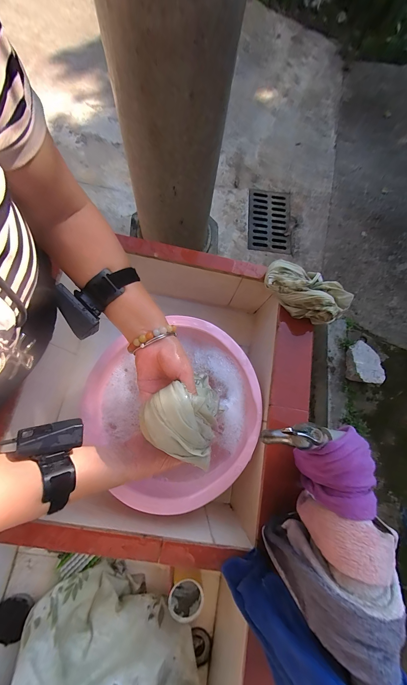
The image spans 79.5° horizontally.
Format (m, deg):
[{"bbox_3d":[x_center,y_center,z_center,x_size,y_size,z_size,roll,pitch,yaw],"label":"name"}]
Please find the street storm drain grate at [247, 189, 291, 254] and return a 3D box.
[{"bbox_3d":[0.440,-0.818,1.668,0.282,0.039,0.437,3,83,-6],"label":"street storm drain grate"}]

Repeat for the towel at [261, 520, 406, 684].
[{"bbox_3d":[0.149,0.290,0.304,0.086,0.168,0.082,24,76,0],"label":"towel"}]

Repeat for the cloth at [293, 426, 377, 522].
[{"bbox_3d":[0.165,0.159,0.324,0.063,0.107,0.087,-14,79,-9],"label":"cloth"}]

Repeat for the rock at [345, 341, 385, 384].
[{"bbox_3d":[0.884,0.109,1.322,0.176,0.092,0.220,10,76,-3],"label":"rock"}]

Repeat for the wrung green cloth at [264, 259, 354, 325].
[{"bbox_3d":[0.207,-0.102,0.496,0.170,0.053,0.085,36,76,3],"label":"wrung green cloth"}]

